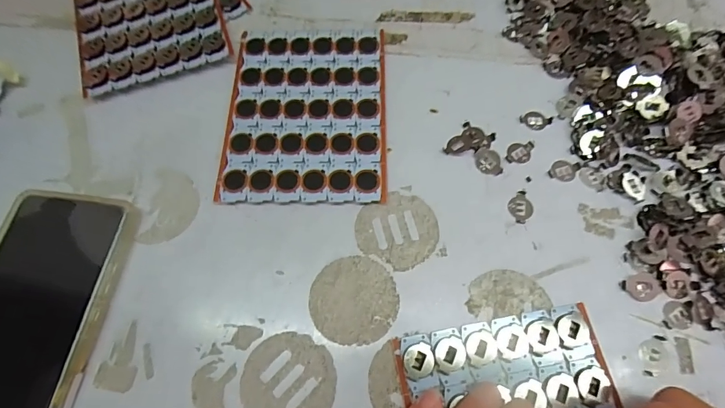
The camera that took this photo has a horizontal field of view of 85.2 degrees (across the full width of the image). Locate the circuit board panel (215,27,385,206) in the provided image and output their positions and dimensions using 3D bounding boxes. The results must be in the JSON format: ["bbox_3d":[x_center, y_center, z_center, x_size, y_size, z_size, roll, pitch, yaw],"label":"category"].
[{"bbox_3d":[-0.041,-0.071,0.297,0.116,0.005,0.152,0,68,2],"label":"circuit board panel"}]

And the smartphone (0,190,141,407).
[{"bbox_3d":[-0.201,0.072,0.236,0.085,0.015,0.166,5,68,4],"label":"smartphone"}]

